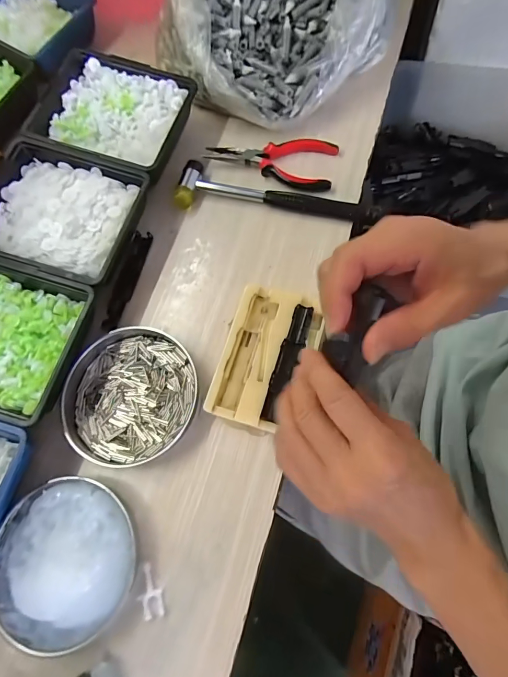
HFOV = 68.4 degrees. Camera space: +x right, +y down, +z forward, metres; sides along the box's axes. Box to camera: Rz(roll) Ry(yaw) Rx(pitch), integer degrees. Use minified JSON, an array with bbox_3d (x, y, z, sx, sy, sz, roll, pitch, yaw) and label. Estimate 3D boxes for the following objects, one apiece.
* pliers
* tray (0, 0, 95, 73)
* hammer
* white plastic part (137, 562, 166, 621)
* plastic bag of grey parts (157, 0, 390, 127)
[{"bbox_3d":[0.018,-0.217,0.450,0.155,0.013,0.067,8,71,10],"label":"pliers"},{"bbox_3d":[-0.336,-0.477,0.551,0.171,0.050,0.145,24,75,8],"label":"tray"},{"bbox_3d":[0.020,-0.164,0.429,0.225,0.025,0.054,13,72,12],"label":"hammer"},{"bbox_3d":[-0.089,0.217,0.322,0.021,0.007,0.040,-15,69,2],"label":"white plastic part"},{"bbox_3d":[0.024,-0.409,0.447,0.242,0.145,0.257,34,77,17],"label":"plastic bag of grey parts"}]

